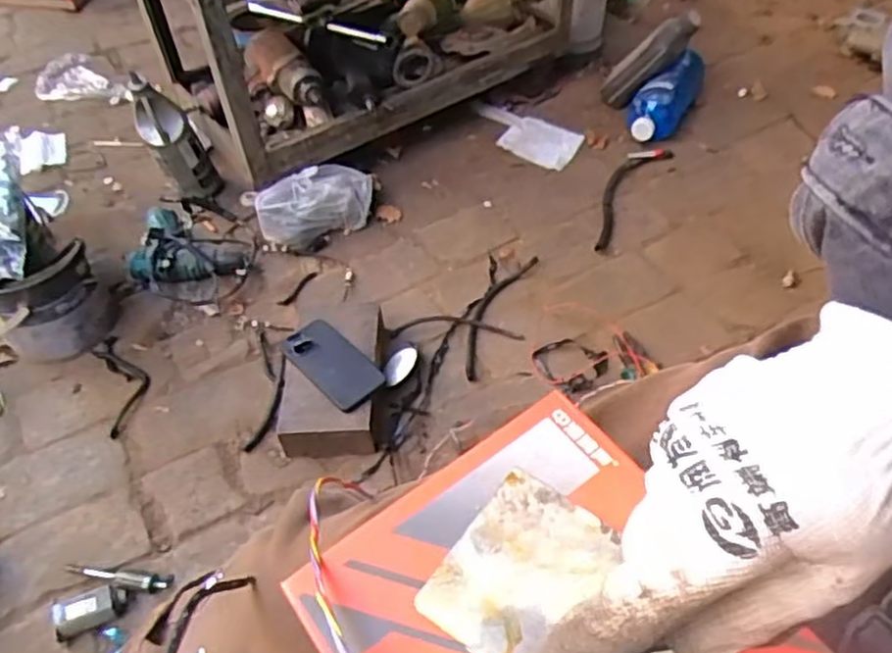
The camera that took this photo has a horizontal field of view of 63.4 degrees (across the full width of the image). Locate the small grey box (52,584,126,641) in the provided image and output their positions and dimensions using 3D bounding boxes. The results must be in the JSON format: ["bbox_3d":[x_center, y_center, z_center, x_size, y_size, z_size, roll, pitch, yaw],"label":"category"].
[{"bbox_3d":[-0.386,0.307,0.783,0.072,0.028,0.039,-19,55,-17],"label":"small grey box"}]

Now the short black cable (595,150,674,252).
[{"bbox_3d":[0.301,-0.230,1.231,0.066,0.019,0.295,29,56,19],"label":"short black cable"}]

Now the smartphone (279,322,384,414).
[{"bbox_3d":[-0.148,0.046,0.941,0.073,0.015,0.146,-35,55,-25],"label":"smartphone"}]

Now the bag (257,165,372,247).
[{"bbox_3d":[-0.207,-0.197,1.173,0.194,0.096,0.077,-24,54,-18],"label":"bag"}]

